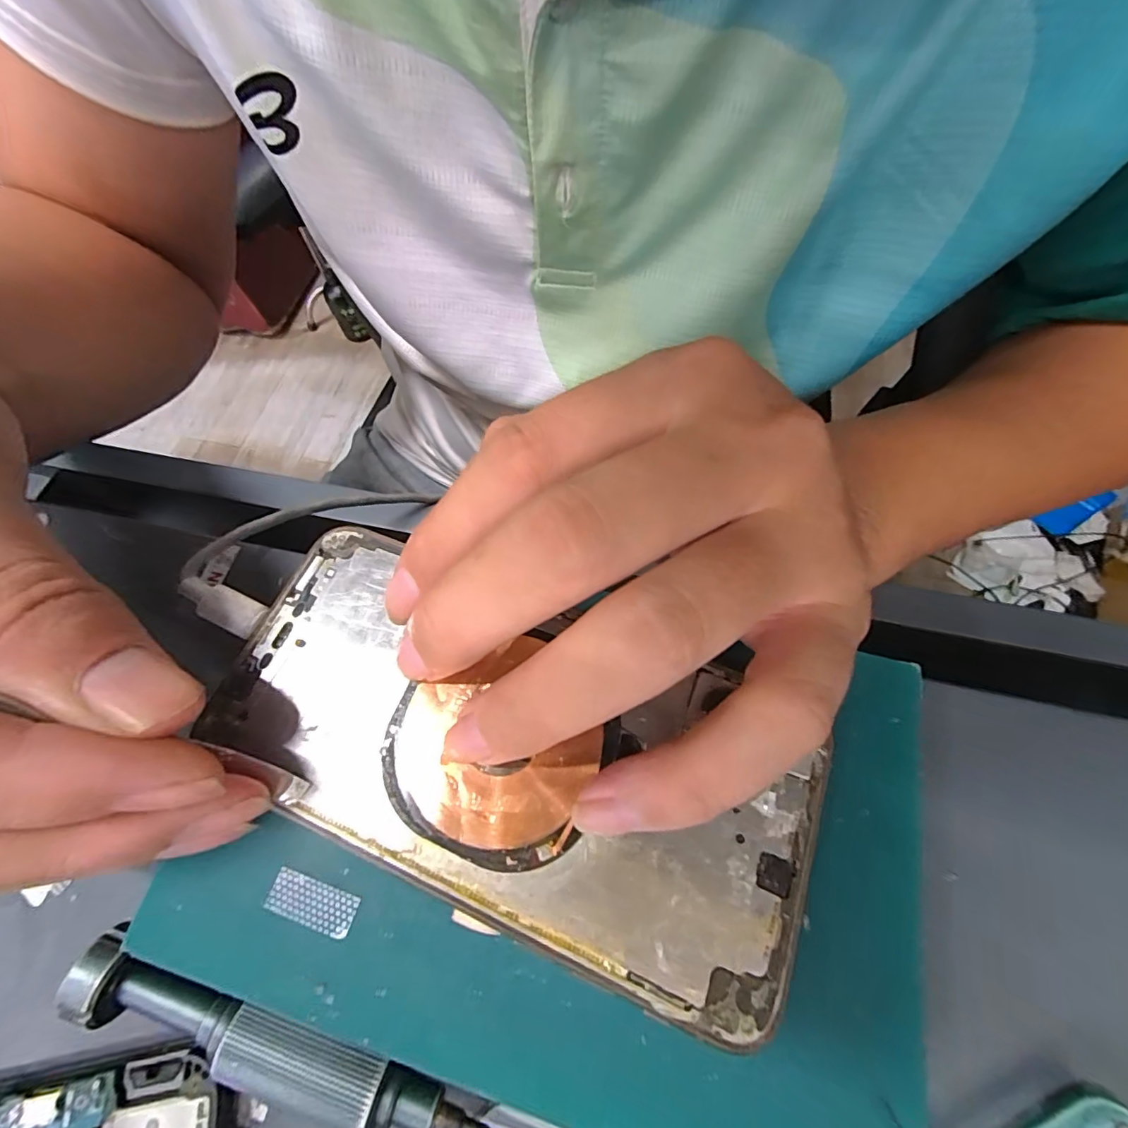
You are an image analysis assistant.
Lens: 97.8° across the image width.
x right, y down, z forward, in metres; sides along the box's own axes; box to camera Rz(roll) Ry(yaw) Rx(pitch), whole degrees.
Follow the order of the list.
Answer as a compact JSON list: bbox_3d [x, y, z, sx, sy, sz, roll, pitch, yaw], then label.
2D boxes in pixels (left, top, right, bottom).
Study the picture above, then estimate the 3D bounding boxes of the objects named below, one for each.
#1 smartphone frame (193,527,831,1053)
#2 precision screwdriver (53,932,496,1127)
[{"bbox_3d":[-0.015,0.040,0.114,0.139,0.004,0.064,24,70,14],"label":"smartphone frame"},{"bbox_3d":[-0.056,0.104,0.104,0.103,0.016,0.013,16,68,10],"label":"precision screwdriver"}]

